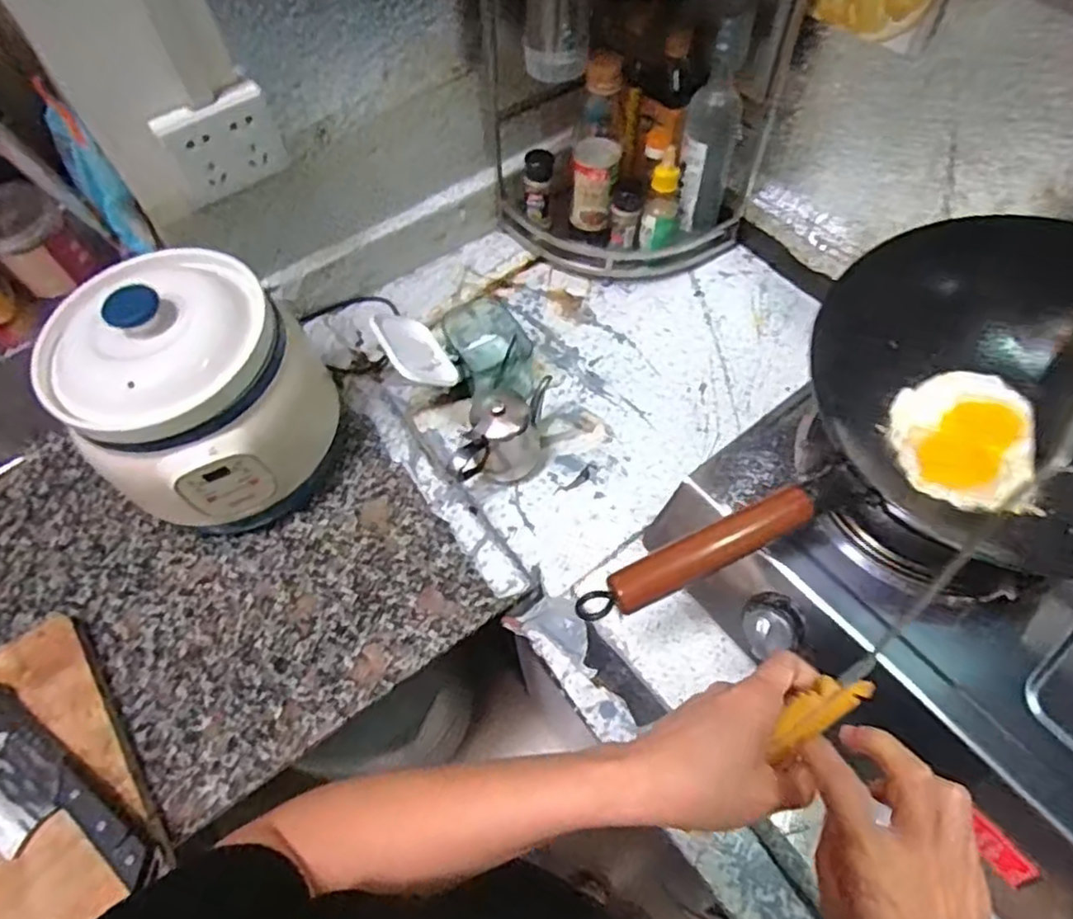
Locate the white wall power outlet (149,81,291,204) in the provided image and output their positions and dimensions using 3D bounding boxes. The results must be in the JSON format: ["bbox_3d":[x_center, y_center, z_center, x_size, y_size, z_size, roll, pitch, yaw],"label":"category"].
[{"bbox_3d":[-0.313,-0.318,0.664,0.017,0.090,0.110,39,68,22],"label":"white wall power outlet"}]

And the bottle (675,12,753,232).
[{"bbox_3d":[0.214,-0.395,0.805,0.069,0.243,0.067,13,61,10],"label":"bottle"}]

